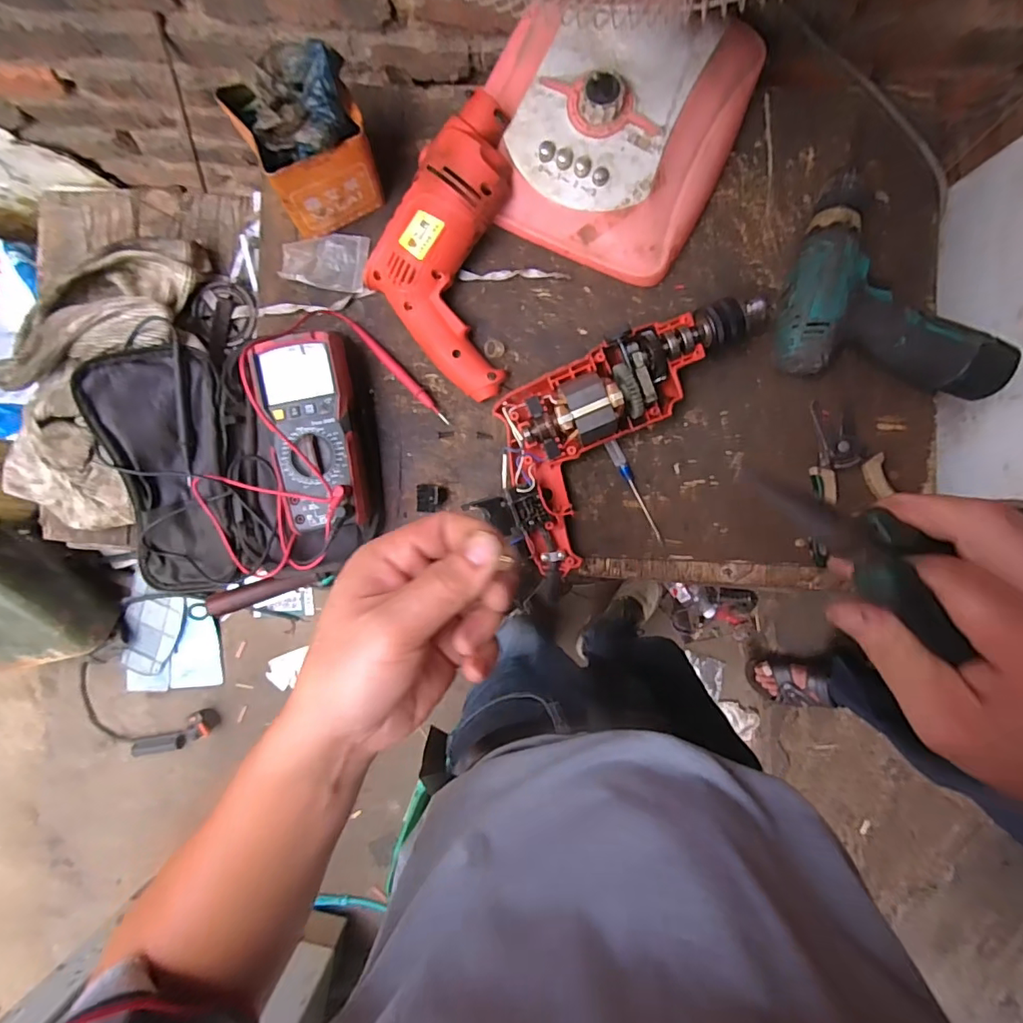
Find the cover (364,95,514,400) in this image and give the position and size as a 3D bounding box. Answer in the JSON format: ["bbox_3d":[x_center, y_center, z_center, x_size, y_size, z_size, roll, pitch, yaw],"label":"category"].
[{"bbox_3d":[-0.069,-0.244,0.484,0.139,0.071,0.249,7,90,1],"label":"cover"}]

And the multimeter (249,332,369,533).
[{"bbox_3d":[-0.192,-0.075,0.494,0.082,0.051,0.178,-8,90,1],"label":"multimeter"}]

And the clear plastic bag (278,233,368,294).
[{"bbox_3d":[-0.190,-0.256,0.520,0.081,0.013,0.059,3,90,1],"label":"clear plastic bag"}]

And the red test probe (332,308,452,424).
[{"bbox_3d":[-0.120,-0.146,0.520,0.010,0.011,0.160,-44,89,1],"label":"red test probe"}]

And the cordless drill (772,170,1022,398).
[{"bbox_3d":[0.350,-0.208,0.477,0.190,0.063,0.182,10,90,1],"label":"cordless drill"}]

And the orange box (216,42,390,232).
[{"bbox_3d":[-0.183,-0.338,0.472,0.104,0.115,0.098,-26,90,1],"label":"orange box"}]

